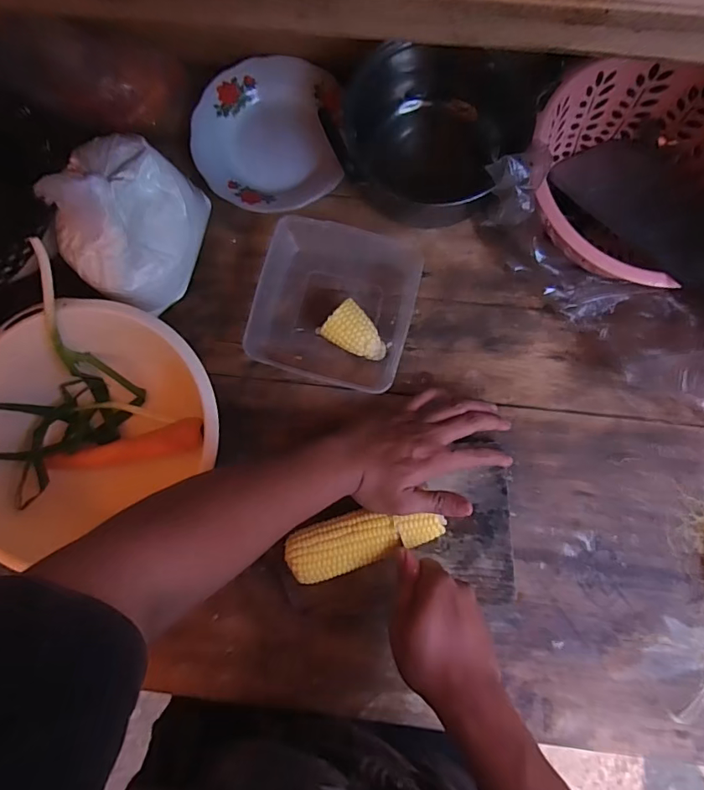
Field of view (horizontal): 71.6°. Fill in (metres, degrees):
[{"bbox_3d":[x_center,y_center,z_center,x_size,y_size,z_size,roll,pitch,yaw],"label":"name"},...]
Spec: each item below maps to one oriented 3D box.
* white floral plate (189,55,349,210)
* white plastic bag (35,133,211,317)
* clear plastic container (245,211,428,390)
[{"bbox_3d":[-0.093,-0.290,0.556,0.161,0.043,0.174,0,83,2],"label":"white floral plate"},{"bbox_3d":[-0.212,-0.170,0.478,0.078,0.177,0.153,27,84,5],"label":"white plastic bag"},{"bbox_3d":[-0.018,-0.096,0.524,0.161,0.056,0.163,14,83,4],"label":"clear plastic container"}]

